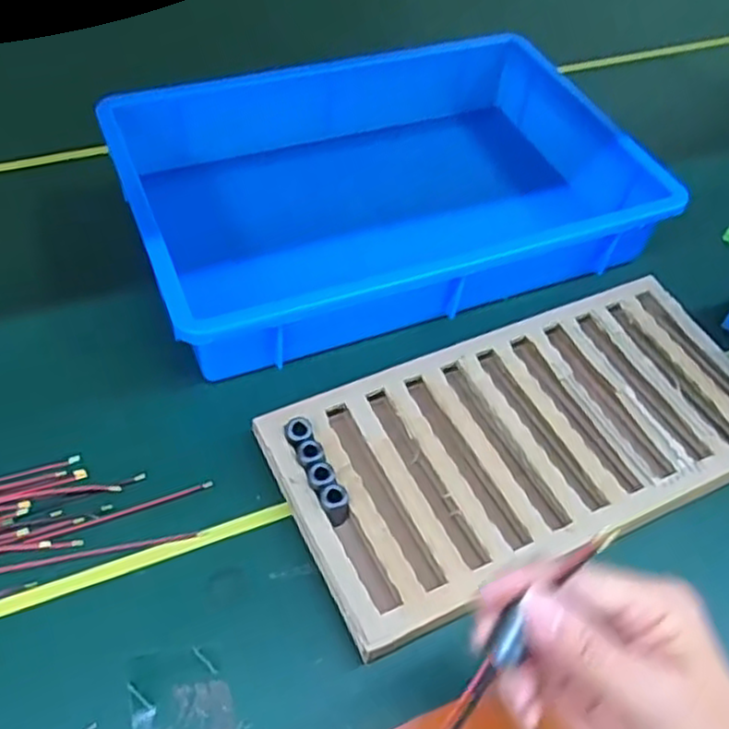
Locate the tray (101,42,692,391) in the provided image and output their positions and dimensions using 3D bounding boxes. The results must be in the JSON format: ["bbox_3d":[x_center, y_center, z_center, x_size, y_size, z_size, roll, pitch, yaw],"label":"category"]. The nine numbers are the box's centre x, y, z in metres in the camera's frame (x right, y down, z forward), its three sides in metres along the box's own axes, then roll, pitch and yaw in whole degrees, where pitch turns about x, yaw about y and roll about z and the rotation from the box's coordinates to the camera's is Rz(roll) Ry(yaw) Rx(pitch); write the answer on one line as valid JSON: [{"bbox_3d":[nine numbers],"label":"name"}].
[{"bbox_3d":[0.009,-0.164,0.651,0.420,0.099,0.299,-15,55,-16],"label":"tray"}]

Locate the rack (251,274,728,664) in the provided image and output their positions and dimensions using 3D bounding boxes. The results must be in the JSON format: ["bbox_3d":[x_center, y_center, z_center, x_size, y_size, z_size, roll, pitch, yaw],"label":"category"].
[{"bbox_3d":[0.122,0.052,0.521,0.355,0.033,0.177,-19,56,-20],"label":"rack"}]

